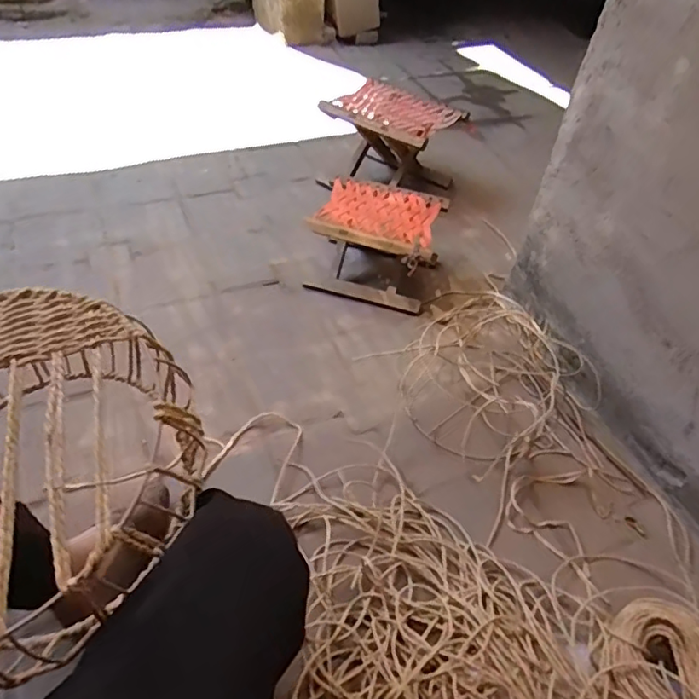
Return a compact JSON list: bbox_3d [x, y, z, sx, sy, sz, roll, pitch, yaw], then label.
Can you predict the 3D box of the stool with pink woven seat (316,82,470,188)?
[{"bbox_3d":[0.123,-0.566,1.573,0.292,0.248,0.303,32,52,22],"label":"stool with pink woven seat"}]

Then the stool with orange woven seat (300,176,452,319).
[{"bbox_3d":[0.057,-0.233,1.287,0.270,0.182,0.208,16,46,9],"label":"stool with orange woven seat"}]

